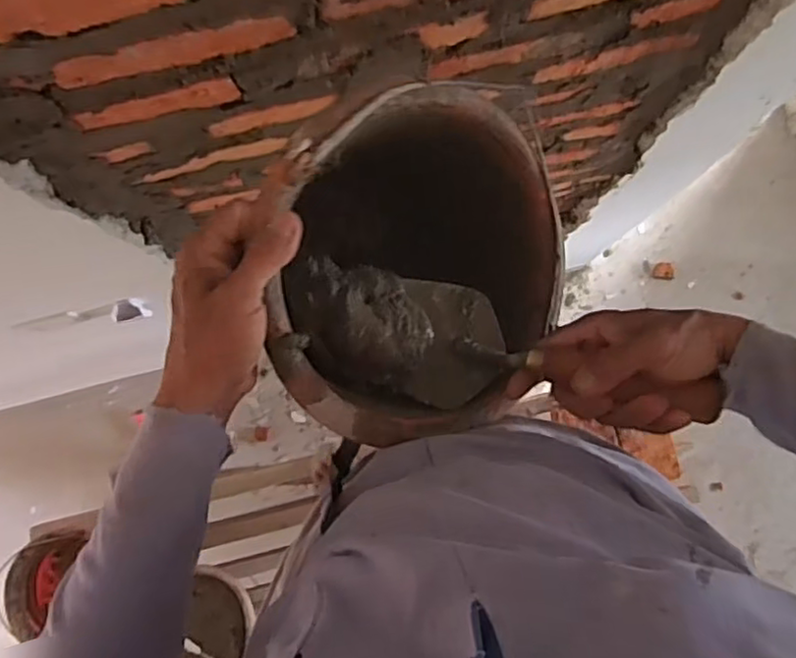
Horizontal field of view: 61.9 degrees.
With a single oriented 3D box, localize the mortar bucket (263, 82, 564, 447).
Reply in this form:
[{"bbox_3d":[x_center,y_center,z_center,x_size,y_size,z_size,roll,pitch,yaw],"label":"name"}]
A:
[{"bbox_3d":[-0.008,-0.057,0.527,0.232,0.165,0.272,21,83,-33],"label":"mortar bucket"}]

